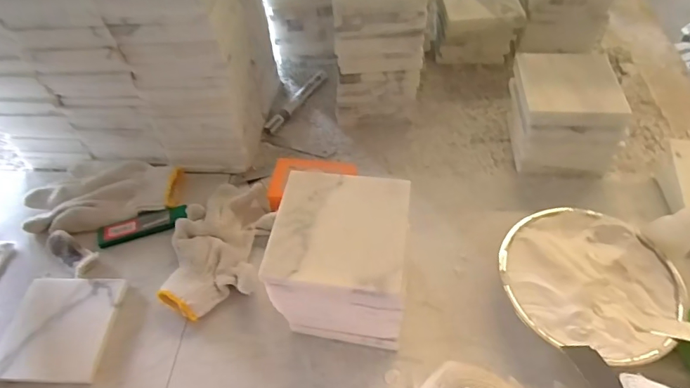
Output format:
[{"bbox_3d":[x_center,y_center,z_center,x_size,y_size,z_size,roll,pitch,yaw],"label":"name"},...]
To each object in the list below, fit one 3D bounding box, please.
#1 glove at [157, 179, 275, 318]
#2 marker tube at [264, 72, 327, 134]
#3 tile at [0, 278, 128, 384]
[{"bbox_3d":[-0.133,0.053,0.473,0.096,0.025,0.159,4,52,5],"label":"glove"},{"bbox_3d":[-0.069,-0.132,0.640,0.015,0.014,0.146,25,57,19],"label":"marker tube"},{"bbox_3d":[-0.277,0.128,0.431,0.105,0.010,0.098,0,52,2],"label":"tile"}]

